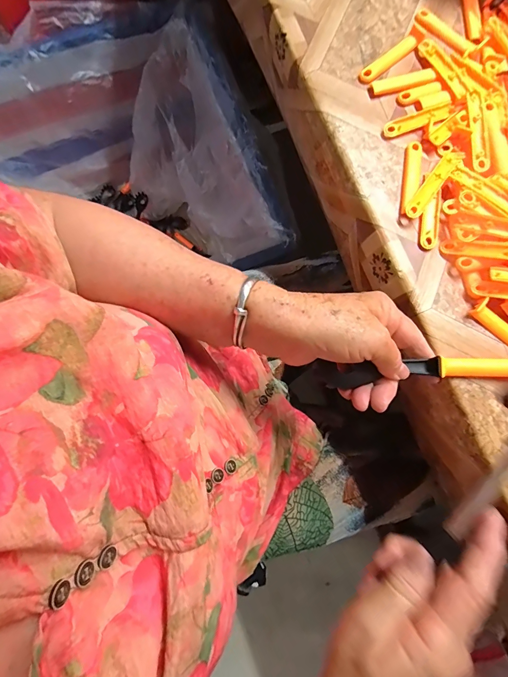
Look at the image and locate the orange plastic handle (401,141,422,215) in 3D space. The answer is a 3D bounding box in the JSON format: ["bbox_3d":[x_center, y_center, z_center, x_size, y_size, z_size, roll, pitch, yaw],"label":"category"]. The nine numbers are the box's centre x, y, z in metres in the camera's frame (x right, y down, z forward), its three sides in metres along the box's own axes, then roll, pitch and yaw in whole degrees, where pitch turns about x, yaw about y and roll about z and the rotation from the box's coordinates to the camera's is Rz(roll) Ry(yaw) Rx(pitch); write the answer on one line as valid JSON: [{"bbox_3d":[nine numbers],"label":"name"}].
[{"bbox_3d":[0.146,-0.149,0.306,0.013,0.005,0.075,9,80,3],"label":"orange plastic handle"}]

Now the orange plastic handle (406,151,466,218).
[{"bbox_3d":[0.165,-0.142,0.302,0.014,0.006,0.082,38,83,7],"label":"orange plastic handle"}]

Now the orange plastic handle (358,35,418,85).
[{"bbox_3d":[0.133,-0.277,0.330,0.071,0.005,0.016,-38,81,-5],"label":"orange plastic handle"}]

